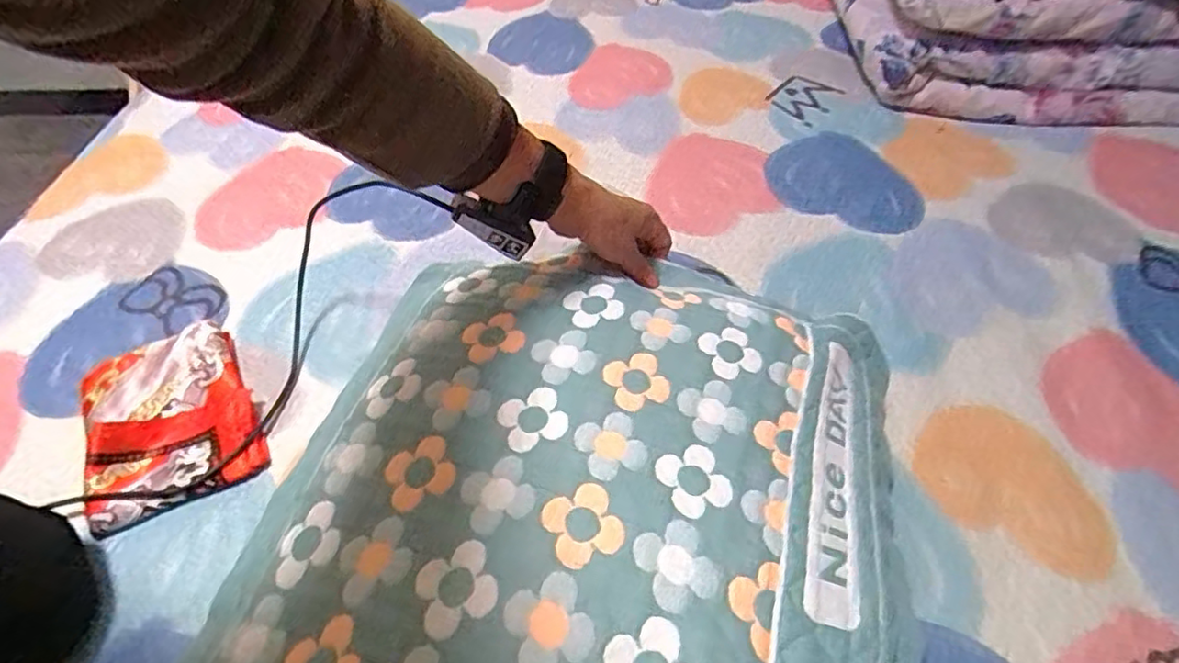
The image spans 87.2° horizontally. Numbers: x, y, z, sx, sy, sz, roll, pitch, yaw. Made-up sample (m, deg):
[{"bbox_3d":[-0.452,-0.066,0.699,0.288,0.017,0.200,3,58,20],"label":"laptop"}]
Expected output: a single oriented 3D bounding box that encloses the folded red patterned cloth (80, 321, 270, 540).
[{"bbox_3d":[-0.366,0.073,0.537,0.128,0.022,0.168,-21,52,-17],"label":"folded red patterned cloth"}]

